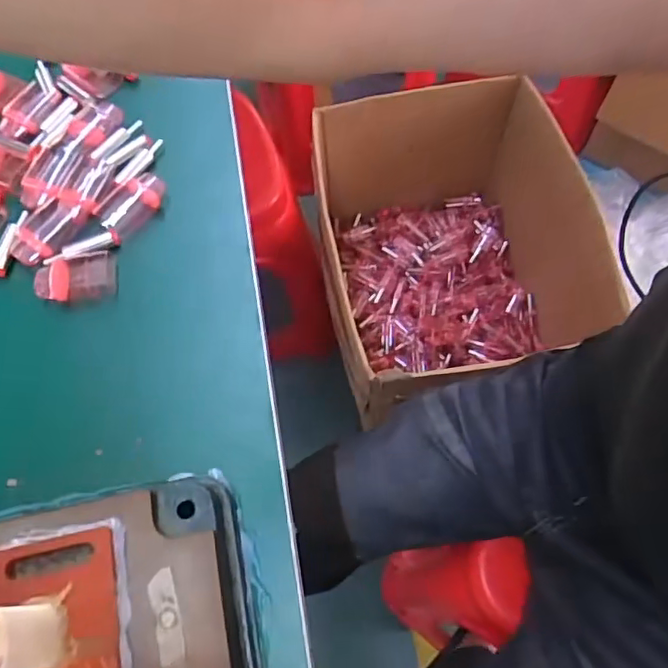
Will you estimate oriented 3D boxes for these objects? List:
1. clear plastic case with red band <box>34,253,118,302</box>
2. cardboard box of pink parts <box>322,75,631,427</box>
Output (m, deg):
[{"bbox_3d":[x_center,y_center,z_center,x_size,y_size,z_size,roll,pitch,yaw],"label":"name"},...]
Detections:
[{"bbox_3d":[-0.202,-0.043,0.447,0.063,0.008,0.034,-7,66,0],"label":"clear plastic case with red band"},{"bbox_3d":[0.172,-0.108,0.975,0.373,0.340,0.489,-12,66,-3],"label":"cardboard box of pink parts"}]

